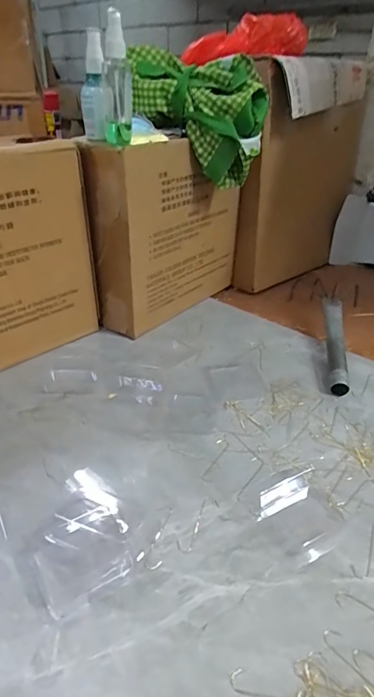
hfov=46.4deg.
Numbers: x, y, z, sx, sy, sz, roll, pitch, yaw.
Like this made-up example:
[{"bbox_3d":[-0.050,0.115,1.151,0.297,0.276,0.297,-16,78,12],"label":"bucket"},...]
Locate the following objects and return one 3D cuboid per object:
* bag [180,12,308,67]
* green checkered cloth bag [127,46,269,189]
[{"bbox_3d":[0.091,-0.496,0.703,0.195,0.070,0.054,2,31,-1],"label":"bag"},{"bbox_3d":[0.014,-0.327,0.628,0.182,0.154,0.111,-2,32,-7],"label":"green checkered cloth bag"}]

